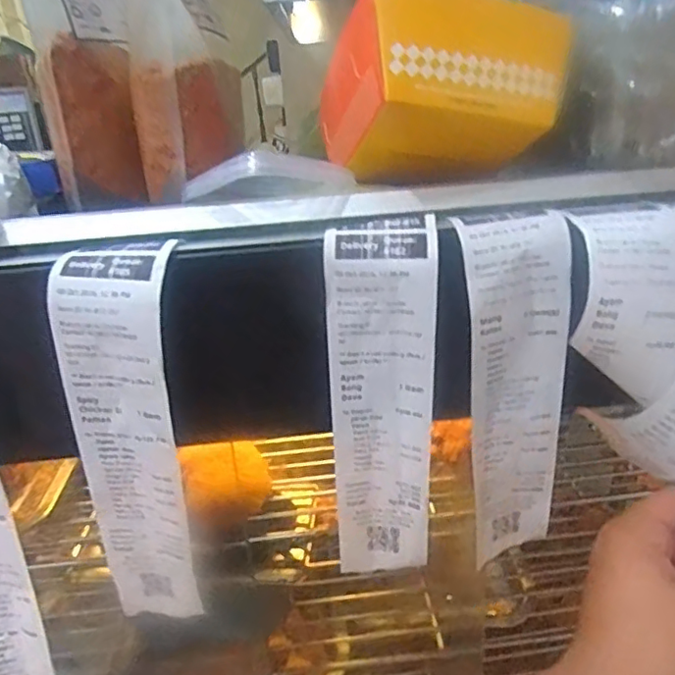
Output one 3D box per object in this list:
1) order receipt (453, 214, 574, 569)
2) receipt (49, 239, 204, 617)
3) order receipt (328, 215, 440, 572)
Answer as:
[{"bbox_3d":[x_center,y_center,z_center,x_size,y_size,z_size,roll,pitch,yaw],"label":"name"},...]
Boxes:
[{"bbox_3d":[0.100,0.040,0.332,0.054,0.218,0.020,-10,24,-11],"label":"order receipt"},{"bbox_3d":[-0.111,0.064,0.326,0.067,0.226,0.029,-2,24,7],"label":"receipt"},{"bbox_3d":[0.026,0.044,0.333,0.051,0.220,0.024,1,25,6],"label":"order receipt"}]

